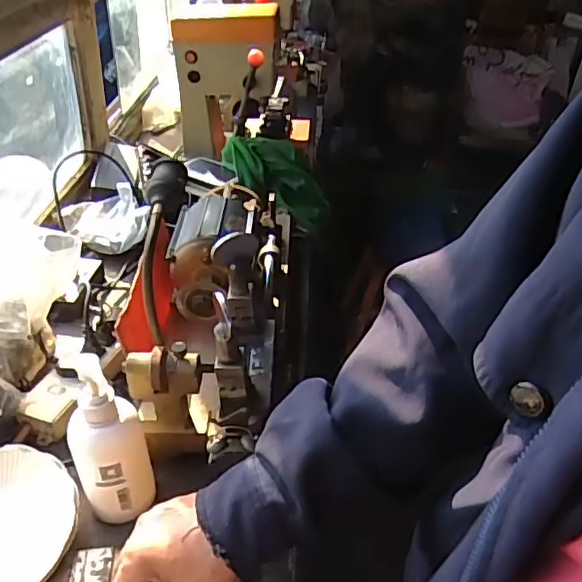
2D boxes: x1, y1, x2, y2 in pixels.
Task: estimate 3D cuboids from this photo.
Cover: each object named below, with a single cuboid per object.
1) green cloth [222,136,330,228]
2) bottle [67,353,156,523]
[{"bbox_3d":[-0.025,-0.186,0.980,0.177,0.115,0.096,18,38,17],"label":"green cloth"},{"bbox_3d":[-0.155,0.127,0.506,0.065,0.157,0.055,-22,44,-32],"label":"bottle"}]

